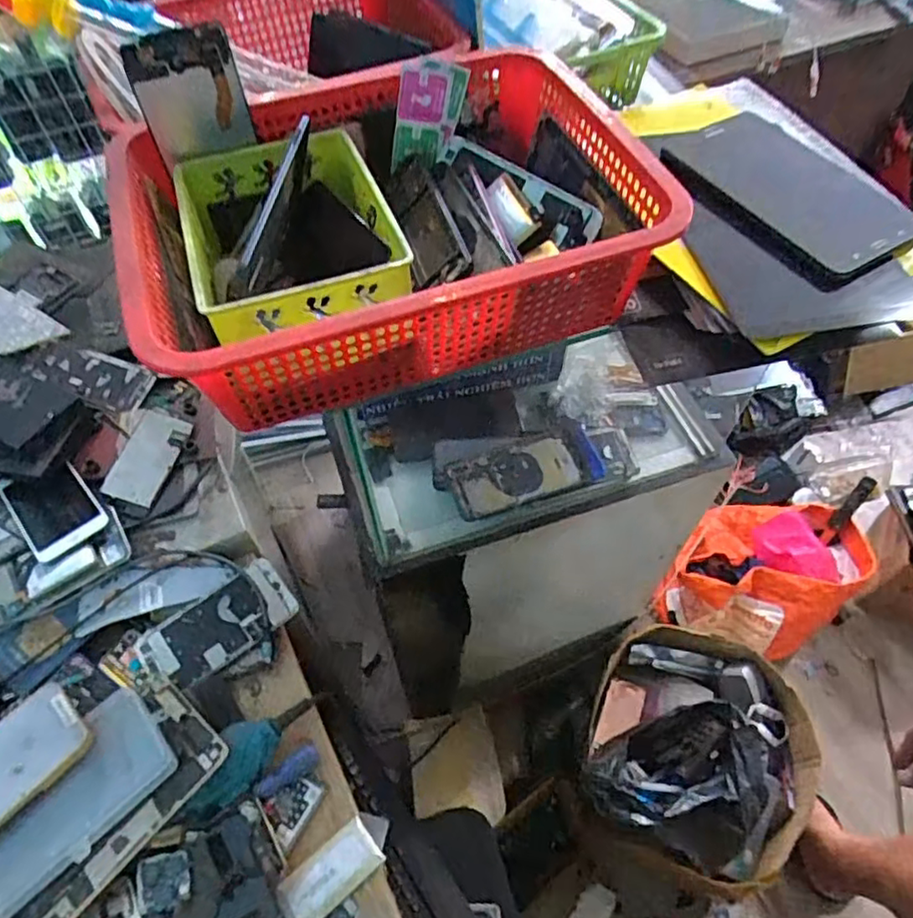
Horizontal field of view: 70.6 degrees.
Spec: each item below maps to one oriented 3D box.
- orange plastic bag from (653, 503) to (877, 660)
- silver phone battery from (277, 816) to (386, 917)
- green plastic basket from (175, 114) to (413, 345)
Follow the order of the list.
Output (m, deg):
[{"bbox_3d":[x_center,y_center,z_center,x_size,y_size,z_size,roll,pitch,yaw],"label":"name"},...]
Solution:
[{"bbox_3d":[0.624,0.215,1.297,0.300,0.208,0.377,38,65,23],"label":"orange plastic bag"},{"bbox_3d":[-0.108,0.357,0.553,0.087,0.010,0.045,-35,62,-20],"label":"silver phone battery"},{"bbox_3d":[-0.114,-0.149,0.453,0.130,0.081,0.190,-18,58,-11],"label":"green plastic basket"}]

